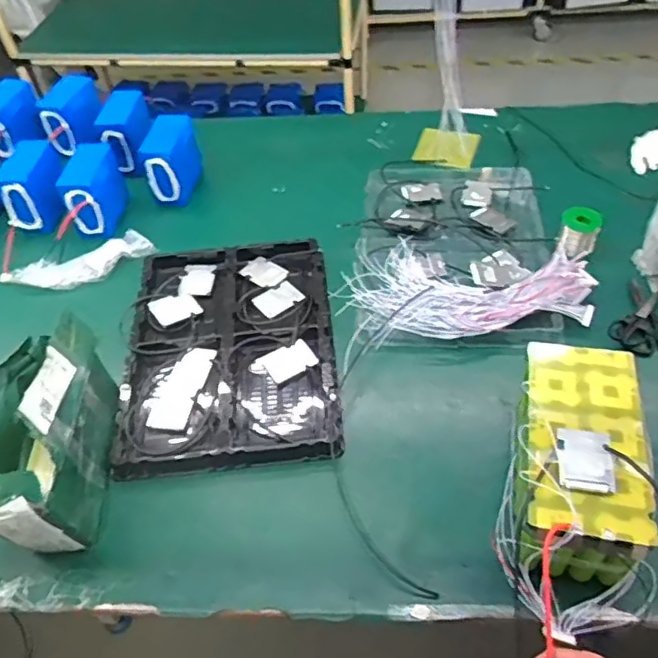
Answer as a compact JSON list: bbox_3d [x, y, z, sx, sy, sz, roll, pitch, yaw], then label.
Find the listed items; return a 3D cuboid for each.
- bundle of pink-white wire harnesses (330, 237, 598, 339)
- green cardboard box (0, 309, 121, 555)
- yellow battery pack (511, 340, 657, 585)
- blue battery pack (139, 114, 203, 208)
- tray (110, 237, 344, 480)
[{"bbox_3d":[0.247,-0.080,1.094,0.430,0.045,0.251,6,51,9],"label":"bundle of pink-white wire harnesses"},{"bbox_3d":[-0.419,0.146,0.862,0.161,0.204,0.297,-5,50,0],"label":"green cardboard box"},{"bbox_3d":[0.319,0.162,0.789,0.145,0.126,0.290,9,56,12],"label":"yellow battery pack"},{"bbox_3d":[-0.347,-0.379,1.366,0.081,0.156,0.165,1,50,6],"label":"blue battery pack"},{"bbox_3d":[-0.173,0.023,1.069,0.344,0.035,0.481,-6,50,0],"label":"tray"}]

